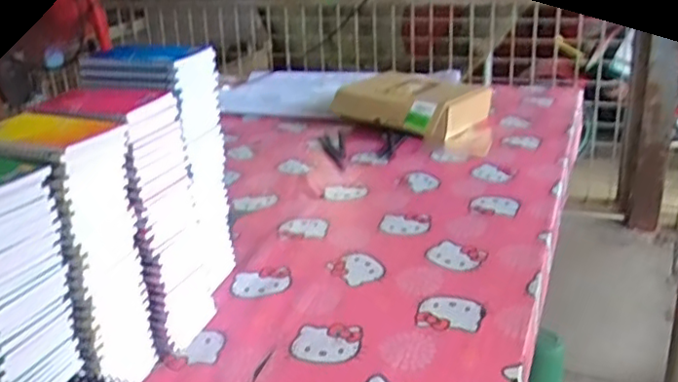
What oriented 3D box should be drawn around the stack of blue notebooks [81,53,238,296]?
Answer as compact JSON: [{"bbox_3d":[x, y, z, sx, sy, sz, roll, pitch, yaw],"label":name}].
[{"bbox_3d":[-0.209,-0.029,0.822,0.135,0.278,0.102,6,24,20],"label":"stack of blue notebooks"}]

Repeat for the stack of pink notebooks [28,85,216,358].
[{"bbox_3d":[-0.230,0.035,0.745,0.133,0.282,0.114,7,24,22],"label":"stack of pink notebooks"}]

